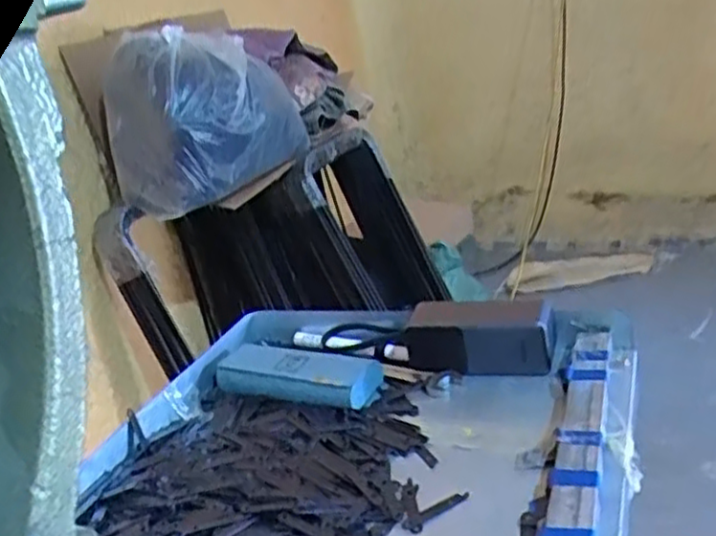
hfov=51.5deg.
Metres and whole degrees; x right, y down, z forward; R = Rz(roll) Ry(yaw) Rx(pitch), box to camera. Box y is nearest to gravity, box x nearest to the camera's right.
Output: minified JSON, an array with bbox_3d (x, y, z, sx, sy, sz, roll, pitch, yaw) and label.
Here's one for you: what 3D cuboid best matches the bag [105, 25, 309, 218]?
[{"bbox_3d":[-0.294,-0.297,1.442,0.384,0.311,0.208,-14,21,-10],"label":"bag"}]

